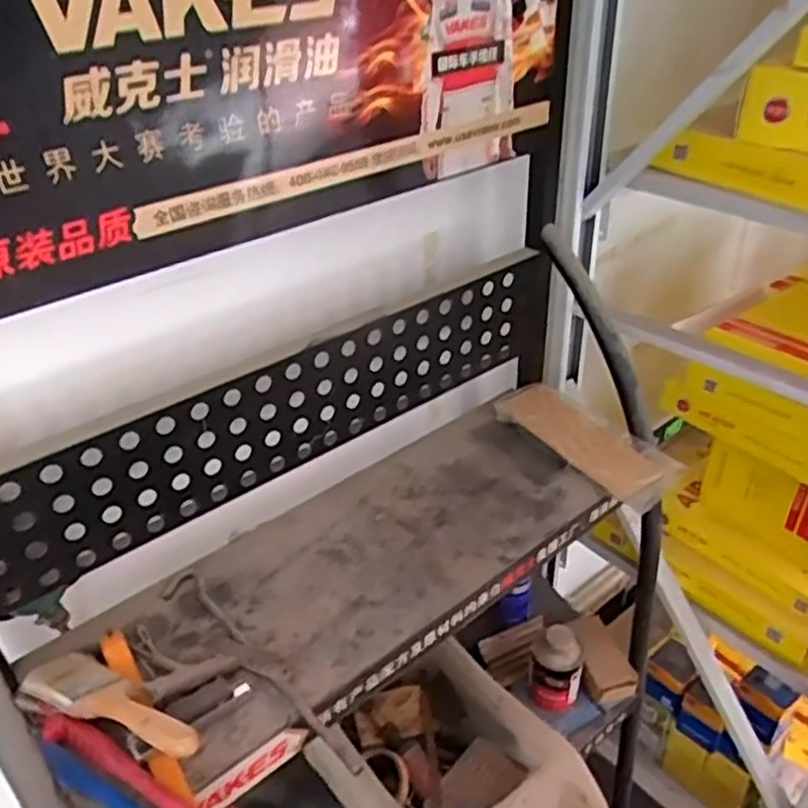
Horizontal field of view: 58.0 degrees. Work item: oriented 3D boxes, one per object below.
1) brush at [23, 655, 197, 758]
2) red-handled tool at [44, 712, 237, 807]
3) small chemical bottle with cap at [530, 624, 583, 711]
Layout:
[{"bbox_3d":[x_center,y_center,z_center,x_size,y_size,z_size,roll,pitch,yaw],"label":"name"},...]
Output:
[{"bbox_3d":[-0.225,0.233,0.569,0.191,0.017,0.050,6,33,34],"label":"brush"},{"bbox_3d":[-0.195,0.274,0.536,0.197,0.029,0.020,16,38,25],"label":"red-handled tool"},{"bbox_3d":[0.195,0.338,0.933,0.064,0.107,0.050,9,36,15],"label":"small chemical bottle with cap"}]

